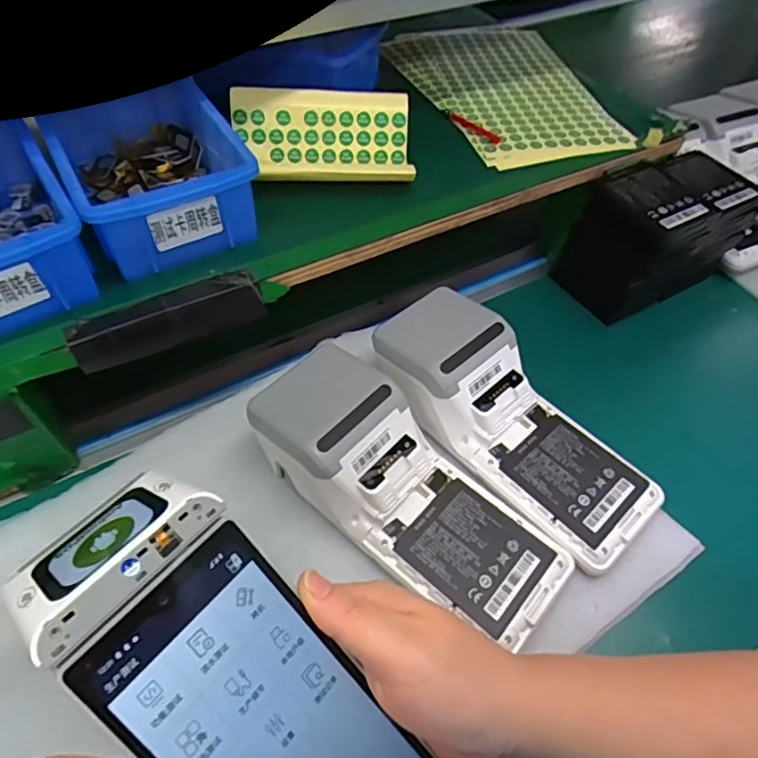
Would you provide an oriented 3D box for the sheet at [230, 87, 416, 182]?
[{"bbox_3d":[-0.039,-0.168,0.380,0.119,0.061,0.021,1,9,-2],"label":"sheet"}]

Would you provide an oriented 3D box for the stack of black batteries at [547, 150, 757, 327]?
[{"bbox_3d":[0.229,-0.121,0.459,0.136,0.096,0.083,-24,58,-20],"label":"stack of black batteries"}]

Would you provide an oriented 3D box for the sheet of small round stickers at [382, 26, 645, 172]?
[{"bbox_3d":[0.108,-0.256,0.486,0.154,0.004,0.233,-11,53,-11],"label":"sheet of small round stickers"}]

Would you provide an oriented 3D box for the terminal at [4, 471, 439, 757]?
[{"bbox_3d":[-0.053,0.133,0.230,0.077,0.041,0.198,-41,98,-28],"label":"terminal"}]

